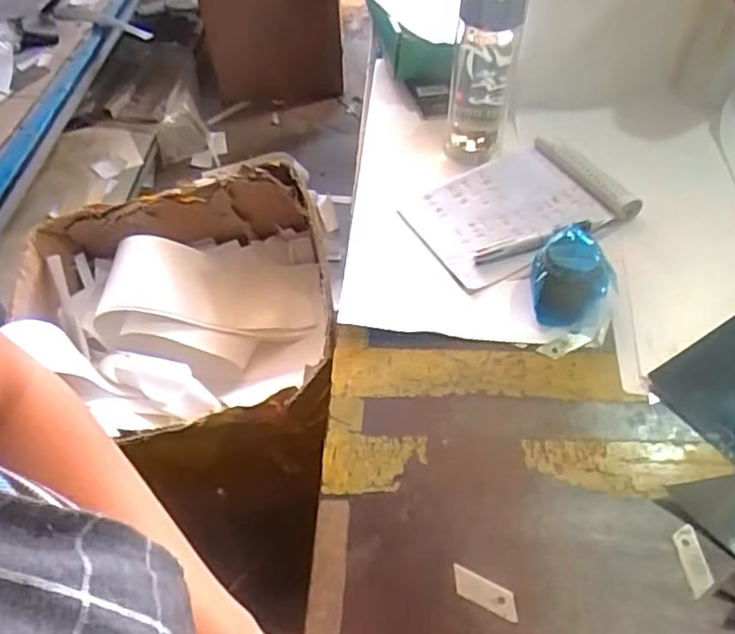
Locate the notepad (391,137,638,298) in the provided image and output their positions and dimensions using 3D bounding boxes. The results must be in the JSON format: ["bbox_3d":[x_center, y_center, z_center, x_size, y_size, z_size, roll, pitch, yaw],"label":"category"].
[{"bbox_3d":[0.156,-0.117,0.686,0.207,0.024,0.156,-27,55,-17],"label":"notepad"}]

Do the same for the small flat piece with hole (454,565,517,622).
[{"bbox_3d":[0.081,0.191,0.443,0.048,0.004,0.018,22,56,20],"label":"small flat piece with hole"}]

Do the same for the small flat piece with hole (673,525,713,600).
[{"bbox_3d":[0.231,0.172,0.454,0.018,0.004,0.047,-5,51,0],"label":"small flat piece with hole"}]

